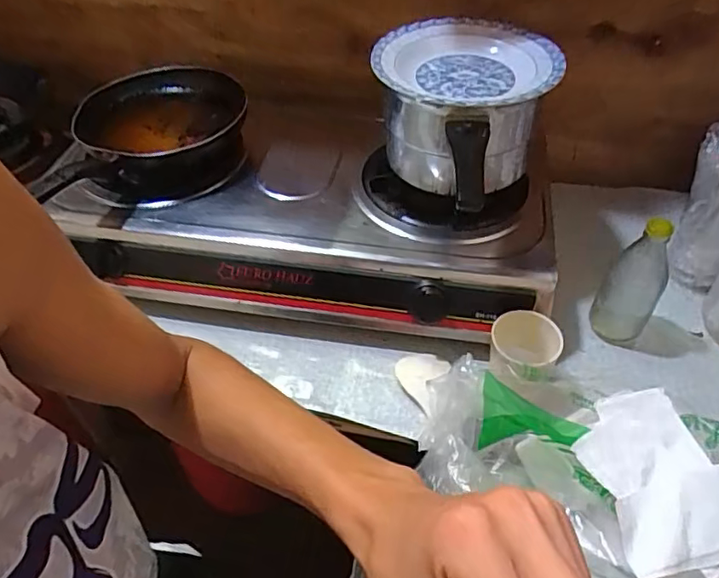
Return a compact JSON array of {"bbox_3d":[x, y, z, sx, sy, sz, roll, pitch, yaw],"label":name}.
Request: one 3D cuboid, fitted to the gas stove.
[{"bbox_3d":[-0.057,-0.122,0.792,0.612,0.106,0.353,6,47,6],"label":"gas stove"}]

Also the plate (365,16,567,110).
[{"bbox_3d":[0.130,-0.270,0.679,0.213,0.038,0.215,0,47,0],"label":"plate"}]

